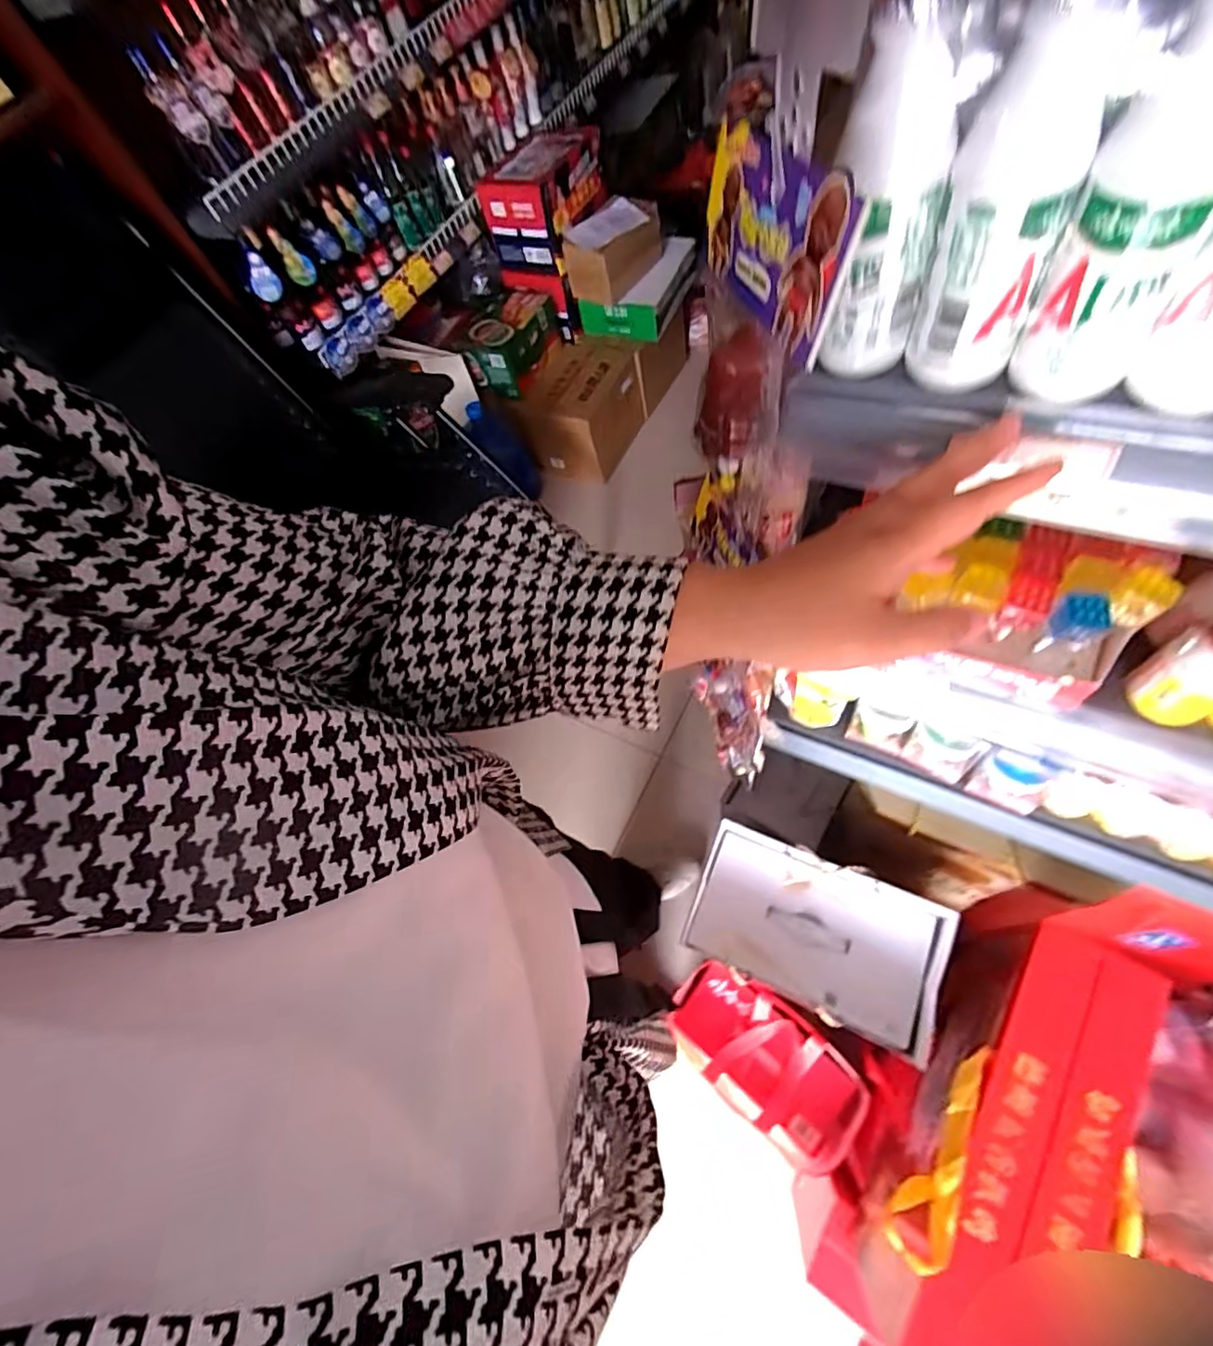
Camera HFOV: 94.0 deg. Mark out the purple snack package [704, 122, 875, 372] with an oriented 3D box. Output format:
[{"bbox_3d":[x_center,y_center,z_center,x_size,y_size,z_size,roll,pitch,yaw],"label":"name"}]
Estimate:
[{"bbox_3d":[0.072,-0.190,0.247,0.012,0.058,0.116,-17,57,-5],"label":"purple snack package"}]

